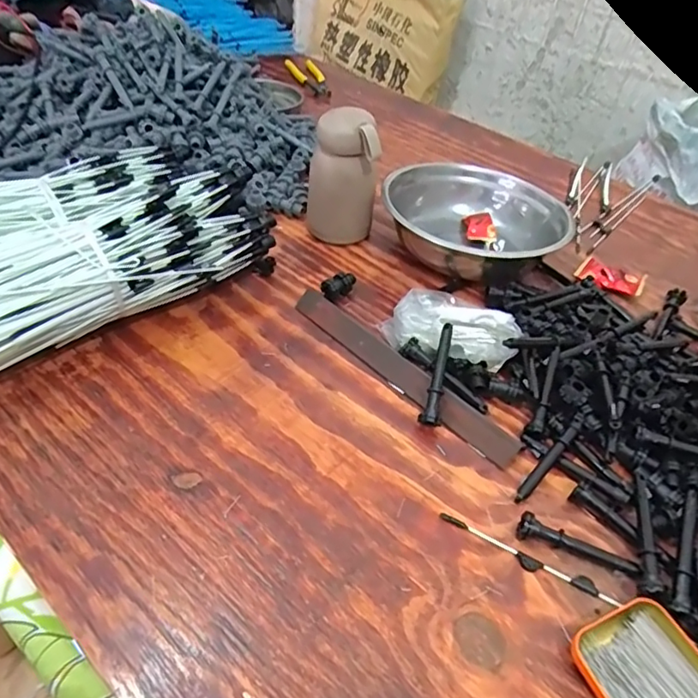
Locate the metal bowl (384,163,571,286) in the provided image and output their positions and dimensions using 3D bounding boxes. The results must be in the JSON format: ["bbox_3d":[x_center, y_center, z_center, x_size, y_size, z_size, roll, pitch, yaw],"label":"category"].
[{"bbox_3d":[0.151,-0.155,0.685,0.203,0.073,0.203,4,44,-3],"label":"metal bowl"}]

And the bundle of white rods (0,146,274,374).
[{"bbox_3d":[-0.265,-0.098,0.536,0.325,0.114,0.208,-27,54,-30],"label":"bundle of white rods"}]

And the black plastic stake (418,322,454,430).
[{"bbox_3d":[0.080,0.022,0.495,0.018,0.013,0.093,13,71,6],"label":"black plastic stake"}]

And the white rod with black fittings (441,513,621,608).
[{"bbox_3d":[0.130,0.153,0.407,0.131,0.004,0.013,22,45,15],"label":"white rod with black fittings"}]

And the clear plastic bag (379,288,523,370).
[{"bbox_3d":[0.098,-0.017,0.546,0.126,0.045,0.074,31,49,24],"label":"clear plastic bag"}]

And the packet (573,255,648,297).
[{"bbox_3d":[0.312,-0.086,0.665,0.074,0.012,0.057,32,49,24],"label":"packet"}]

